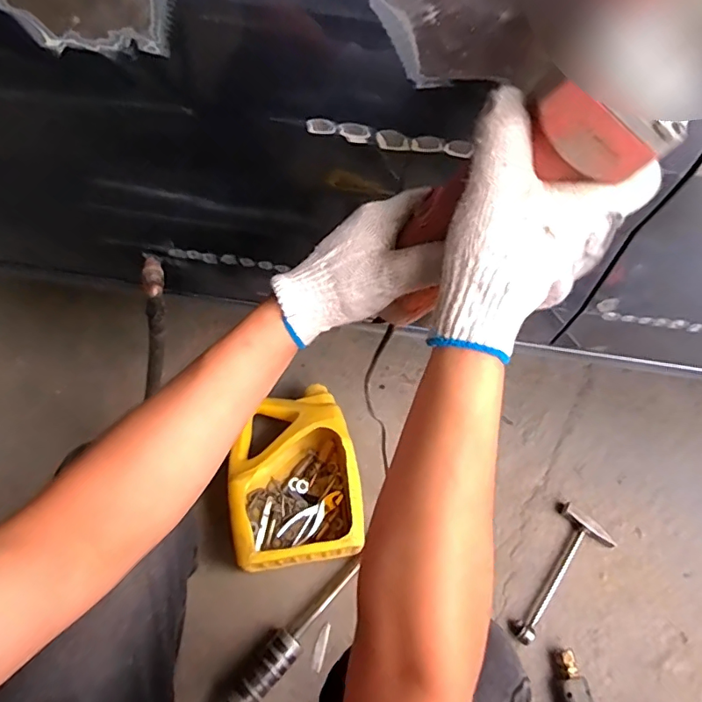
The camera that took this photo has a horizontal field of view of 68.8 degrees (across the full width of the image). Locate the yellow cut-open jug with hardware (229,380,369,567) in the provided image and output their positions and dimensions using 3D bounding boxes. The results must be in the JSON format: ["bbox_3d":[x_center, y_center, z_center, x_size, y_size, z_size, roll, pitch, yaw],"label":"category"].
[{"bbox_3d":[-0.101,0.215,0.880,0.202,0.108,0.273,-9,62,-7],"label":"yellow cut-open jug with hardware"}]

